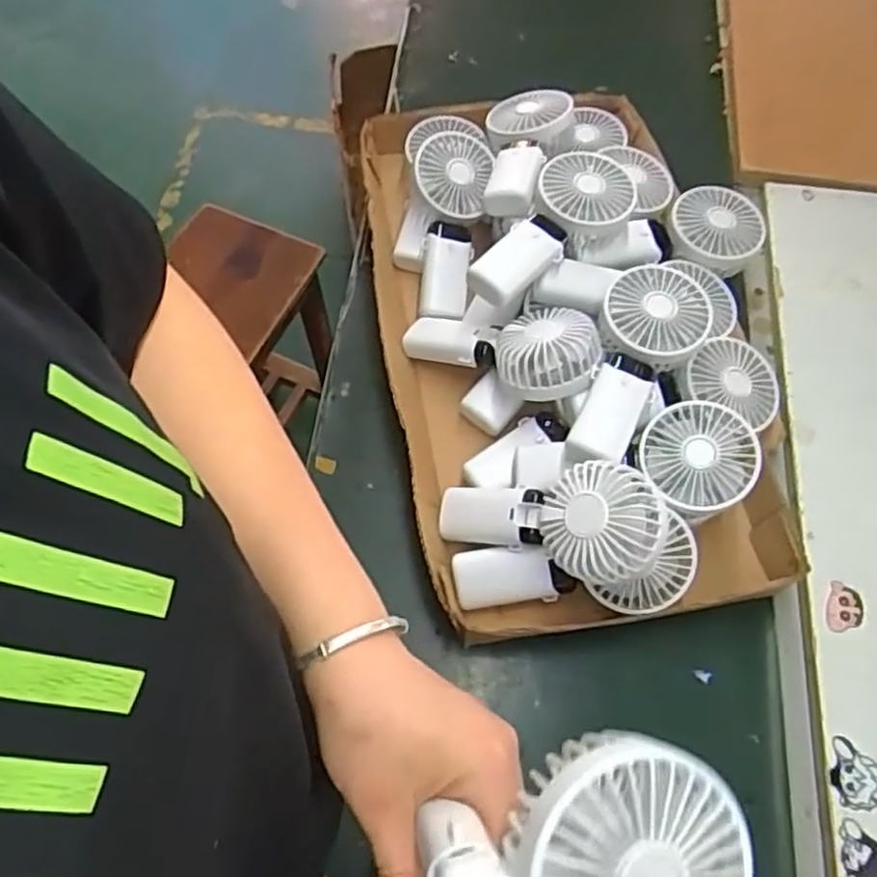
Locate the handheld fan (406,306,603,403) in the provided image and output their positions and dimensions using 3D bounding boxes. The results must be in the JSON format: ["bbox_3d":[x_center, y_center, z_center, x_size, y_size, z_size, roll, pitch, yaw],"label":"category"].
[{"bbox_3d":[0.053,-0.078,0.648,0.180,0.040,0.085,10,60,34],"label":"handheld fan"}]

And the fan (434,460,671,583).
[{"bbox_3d":[0.077,0.064,0.560,0.182,0.042,0.076,-3,55,41],"label":"fan"}]

